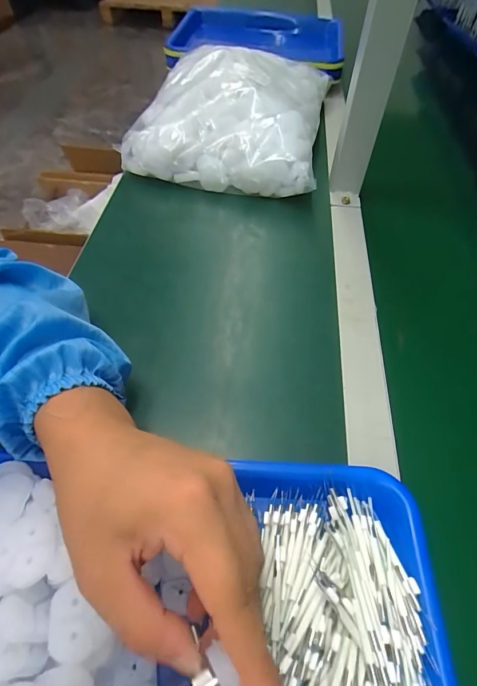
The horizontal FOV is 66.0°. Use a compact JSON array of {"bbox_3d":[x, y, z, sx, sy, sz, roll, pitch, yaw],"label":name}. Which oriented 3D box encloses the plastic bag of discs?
[{"bbox_3d":[-0.006,-0.343,0.548,0.254,0.109,0.297,8,56,5],"label":"plastic bag of discs"}]

